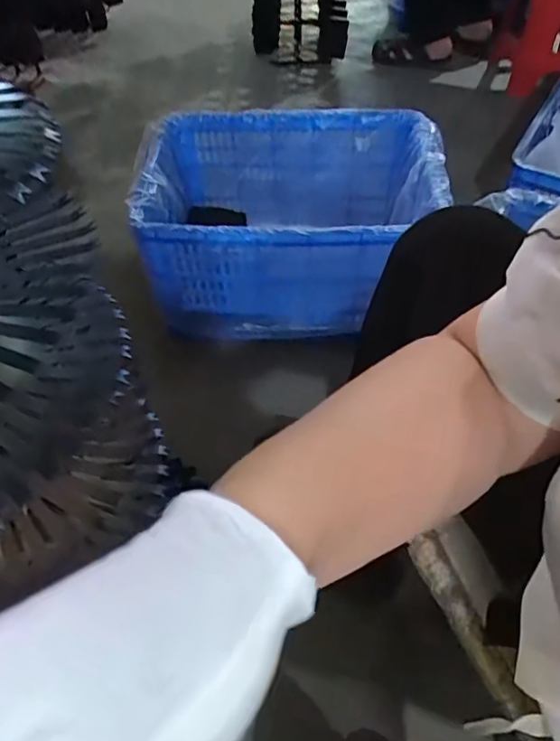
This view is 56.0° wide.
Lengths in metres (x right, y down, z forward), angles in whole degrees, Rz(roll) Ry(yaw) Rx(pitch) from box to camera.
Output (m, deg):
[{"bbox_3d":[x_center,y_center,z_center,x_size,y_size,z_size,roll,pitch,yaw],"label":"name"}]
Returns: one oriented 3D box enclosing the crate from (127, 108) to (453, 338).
[{"bbox_3d":[0.026,-0.264,0.949,0.495,0.243,0.362,-2,52,0],"label":"crate"}]

